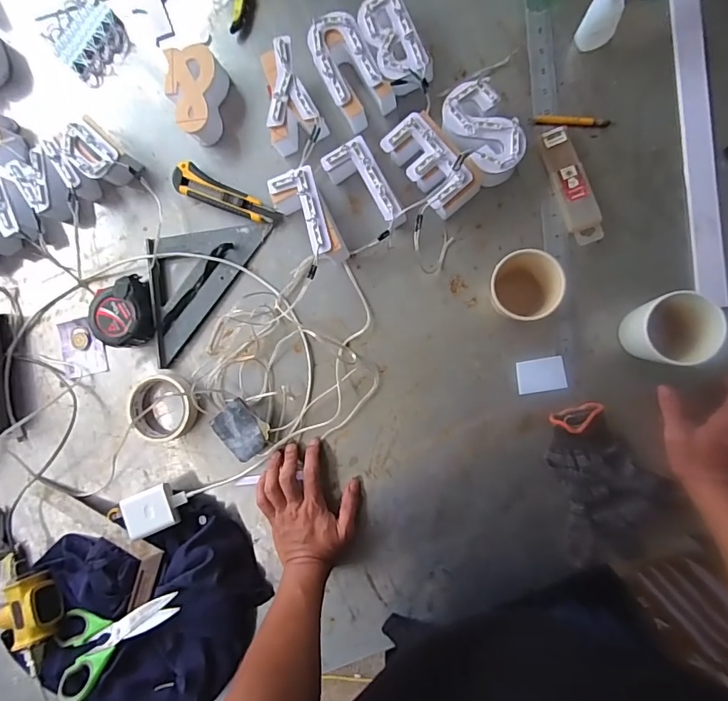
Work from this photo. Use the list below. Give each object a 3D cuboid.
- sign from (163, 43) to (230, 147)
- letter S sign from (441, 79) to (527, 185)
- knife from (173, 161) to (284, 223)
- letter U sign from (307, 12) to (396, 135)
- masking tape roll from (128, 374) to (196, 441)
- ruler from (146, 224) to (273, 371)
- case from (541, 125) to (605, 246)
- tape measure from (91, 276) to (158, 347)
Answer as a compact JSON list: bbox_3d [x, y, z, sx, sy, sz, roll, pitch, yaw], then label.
[{"bbox_3d":[-0.220,-0.334,0.610,0.077,0.044,0.112,9,90,9],"label":"sign"},{"bbox_3d":[0.140,-0.255,0.549,0.067,0.049,0.113,-33,84,7],"label":"letter S sign"},{"bbox_3d":[-0.184,-0.205,0.614,0.157,0.018,0.038,25,93,8],"label":"knife"},{"bbox_3d":[-0.019,-0.345,0.576,0.071,0.054,0.130,-31,84,7],"label":"letter U sign"},{"bbox_3d":[-0.267,0.076,0.617,0.094,0.022,0.087,0,89,9],"label":"masking tape roll"},{"bbox_3d":[-0.239,-0.105,0.618,0.114,0.015,0.225,38,94,-1],"label":"ruler"},{"bbox_3d":[0.244,-0.195,0.546,0.036,0.021,0.141,-18,86,8],"label":"case"},{"bbox_3d":[-0.327,-0.050,0.624,0.079,0.044,0.090,-9,87,8],"label":"tape measure"}]

